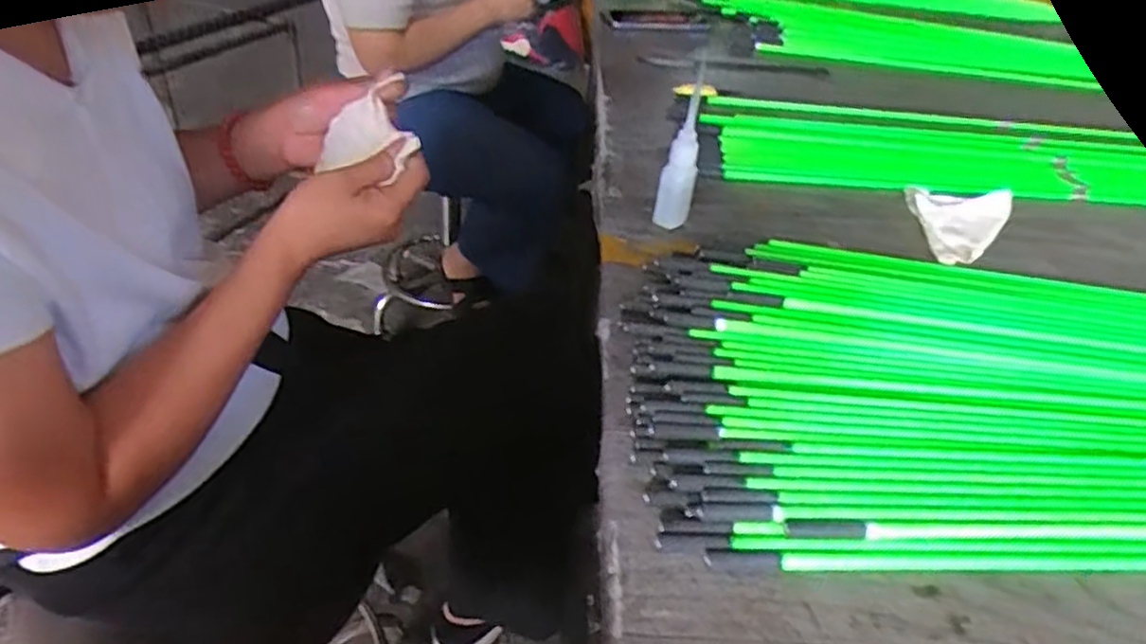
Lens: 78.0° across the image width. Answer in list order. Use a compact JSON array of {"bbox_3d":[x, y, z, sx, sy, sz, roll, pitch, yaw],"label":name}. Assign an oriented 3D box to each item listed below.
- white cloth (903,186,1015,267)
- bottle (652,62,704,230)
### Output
[{"bbox_3d":[0.352,-0.100,0.665,0.086,0.011,0.154,29,43,26],"label":"white cloth"},{"bbox_3d":[0.090,-0.142,0.587,0.029,0.122,0.026,12,38,7],"label":"bottle"}]

